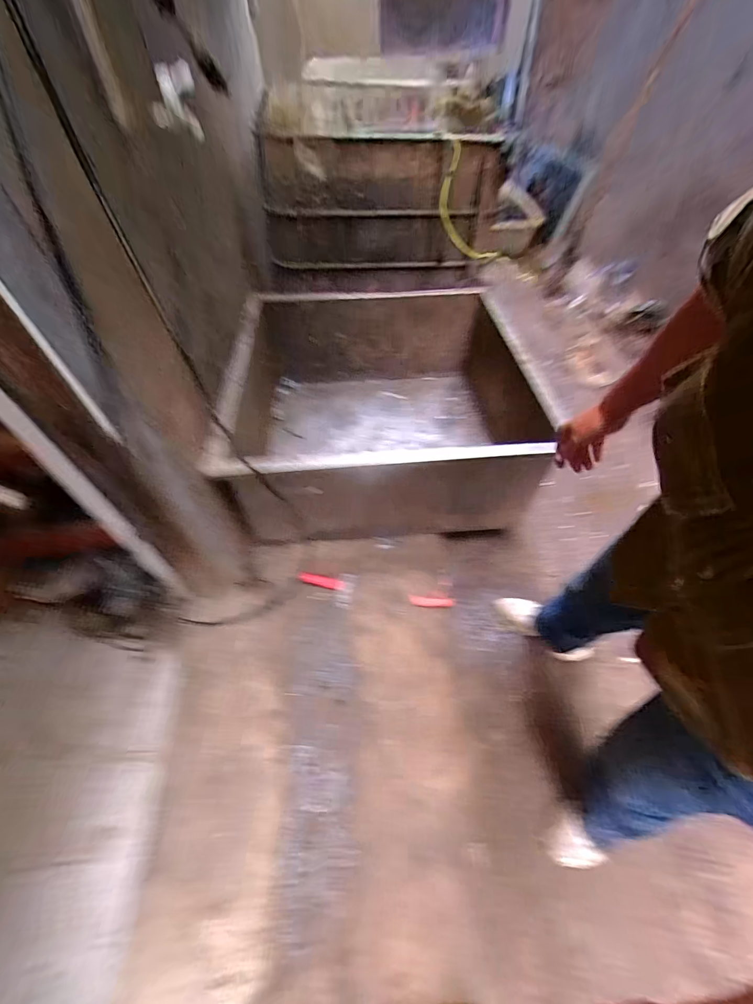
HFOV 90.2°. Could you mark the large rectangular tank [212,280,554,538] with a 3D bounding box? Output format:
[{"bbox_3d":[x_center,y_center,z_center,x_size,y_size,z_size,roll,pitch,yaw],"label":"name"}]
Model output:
[{"bbox_3d":[-0.015,-0.377,1.409,0.942,0.504,1.006,-6,51,-4],"label":"large rectangular tank"}]

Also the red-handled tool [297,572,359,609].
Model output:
[{"bbox_3d":[-0.167,0.281,1.236,0.191,0.026,0.111,6,51,6],"label":"red-handled tool"}]

